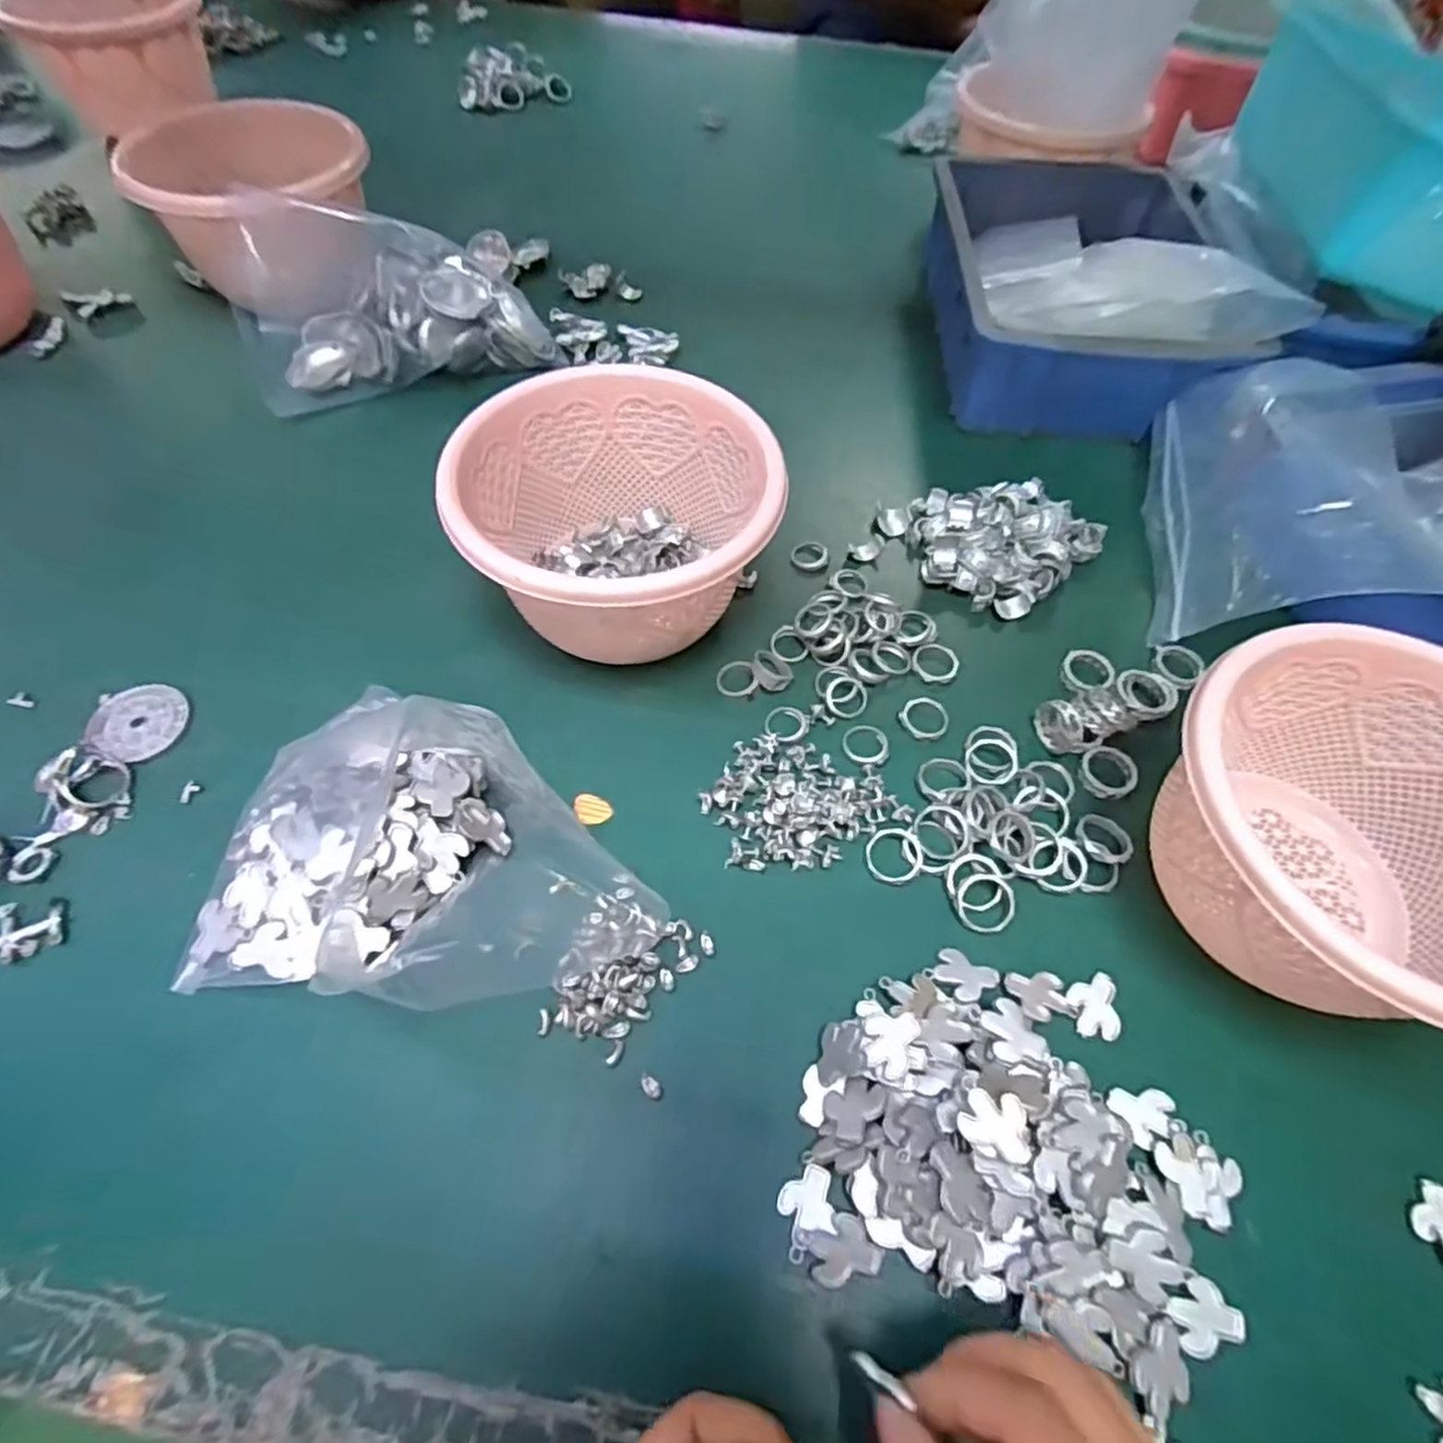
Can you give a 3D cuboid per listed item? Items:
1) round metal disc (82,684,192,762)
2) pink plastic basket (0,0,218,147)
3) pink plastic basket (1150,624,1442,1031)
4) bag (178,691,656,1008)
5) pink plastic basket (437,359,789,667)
[{"bbox_3d":[-0.279,0.000,0.348,0.038,0.009,0.044,17,50,4],"label":"round metal disc"},{"bbox_3d":[-0.528,-0.585,0.645,0.143,0.088,0.146,-35,66,-21],"label":"pink plastic basket"},{"bbox_3d":[0.235,0.044,0.280,0.141,0.091,0.132,1,59,-2],"label":"pink plastic basket"},{"bbox_3d":[-0.112,0.051,0.303,0.172,0.031,0.122,6,59,1],"label":"bag"},{"bbox_3d":[-0.052,-0.095,0.357,0.141,0.083,0.137,1,59,-2],"label":"pink plastic basket"}]

